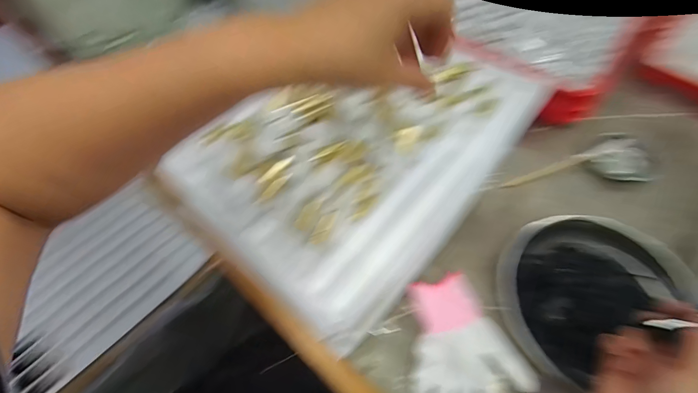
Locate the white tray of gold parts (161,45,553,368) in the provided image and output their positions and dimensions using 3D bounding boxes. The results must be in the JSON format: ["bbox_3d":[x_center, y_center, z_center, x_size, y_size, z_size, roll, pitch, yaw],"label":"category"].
[{"bbox_3d":[0.026,-0.082,0.428,0.309,0.073,0.421,41,72,10],"label":"white tray of gold parts"}]

